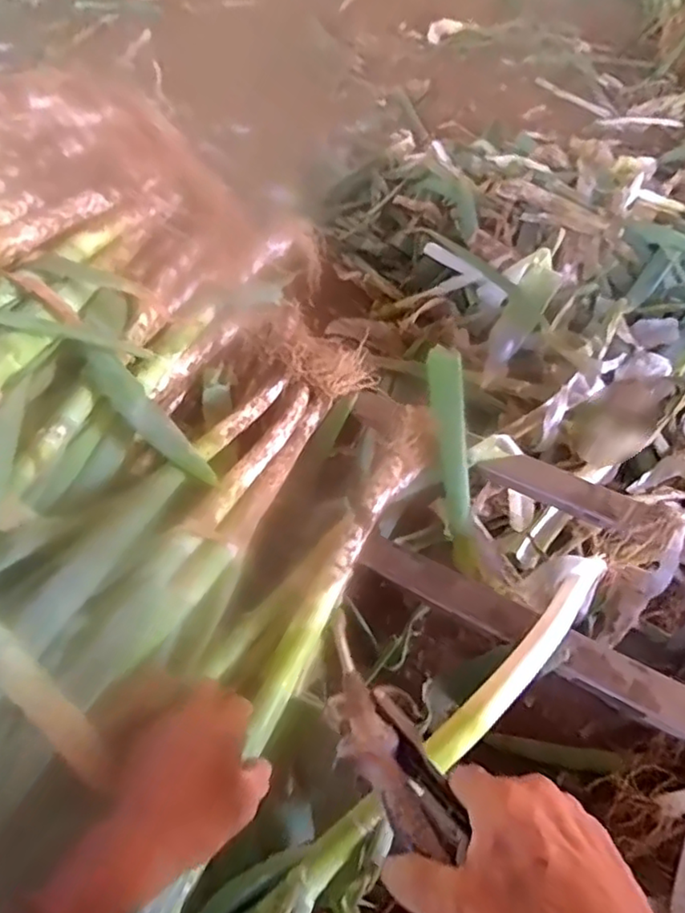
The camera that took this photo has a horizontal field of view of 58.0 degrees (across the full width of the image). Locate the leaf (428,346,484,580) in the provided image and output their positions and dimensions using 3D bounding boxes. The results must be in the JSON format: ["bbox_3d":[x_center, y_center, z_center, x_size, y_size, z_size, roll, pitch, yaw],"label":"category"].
[{"bbox_3d":[0.124,0.008,0.671,0.031,0.013,0.247,-7,94,0],"label":"leaf"}]

